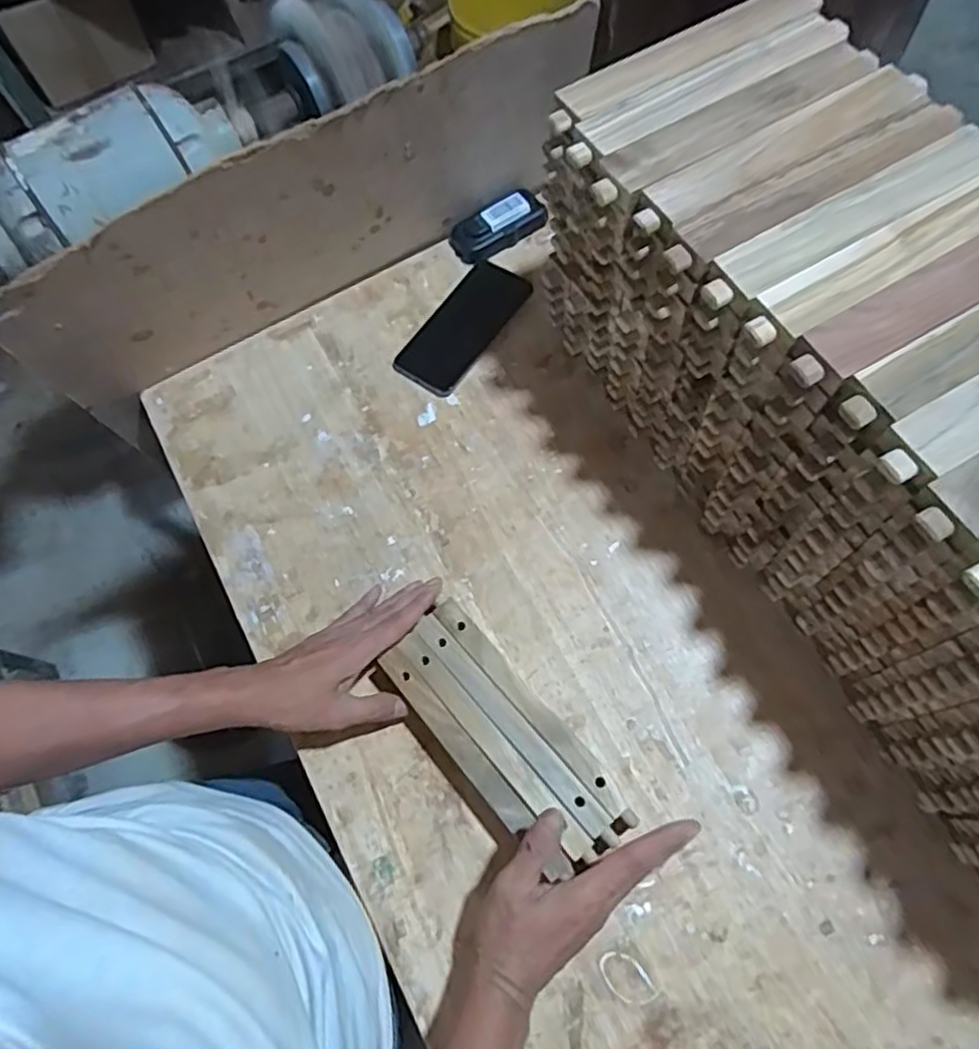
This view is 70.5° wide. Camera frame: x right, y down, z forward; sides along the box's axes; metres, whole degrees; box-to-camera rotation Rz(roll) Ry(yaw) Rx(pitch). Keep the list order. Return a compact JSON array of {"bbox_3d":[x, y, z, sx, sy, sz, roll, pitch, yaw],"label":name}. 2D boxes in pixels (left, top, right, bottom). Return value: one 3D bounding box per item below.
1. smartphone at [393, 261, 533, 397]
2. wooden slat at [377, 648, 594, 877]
[{"bbox_3d":[-0.026,-0.212,0.739,0.073,0.008,0.167,35,75,16],"label":"smartphone"},{"bbox_3d":[-0.015,0.182,0.541,0.022,0.010,0.206,-39,70,-12],"label":"wooden slat"}]

